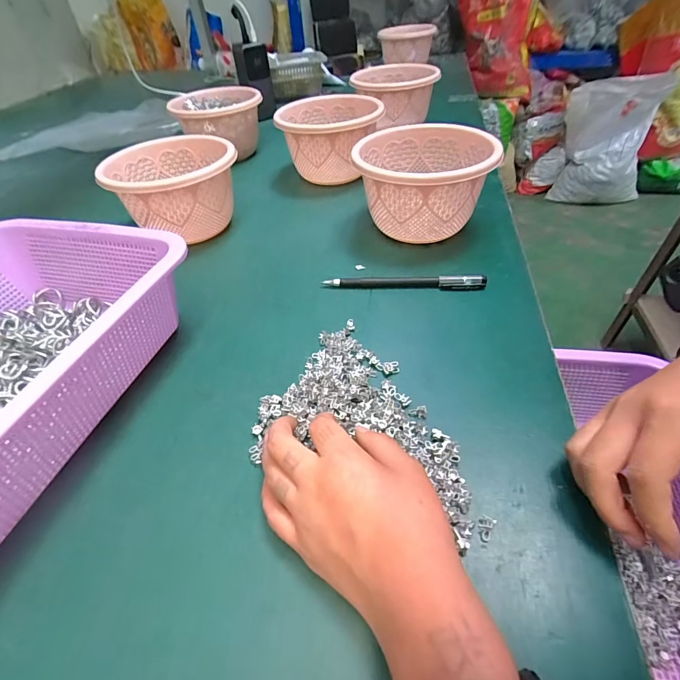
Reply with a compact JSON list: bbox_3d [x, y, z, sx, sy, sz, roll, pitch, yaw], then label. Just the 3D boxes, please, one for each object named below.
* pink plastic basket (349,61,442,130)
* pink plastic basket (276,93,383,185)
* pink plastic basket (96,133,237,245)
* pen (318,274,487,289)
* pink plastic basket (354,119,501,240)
[{"bbox_3d":[0.095,-0.420,0.665,0.144,0.080,0.144,-10,45,-7],"label":"pink plastic basket"},{"bbox_3d":[-0.014,-0.282,0.545,0.134,0.090,0.137,-1,44,3],"label":"pink plastic basket"},{"bbox_3d":[-0.193,-0.174,0.455,0.139,0.088,0.141,-21,47,-17],"label":"pink plastic basket"},{"bbox_3d":[0.063,-0.057,0.367,0.150,0.011,0.013,2,45,6],"label":"pen"},{"bbox_3d":[0.090,-0.165,0.418,0.137,0.091,0.140,-1,44,3],"label":"pink plastic basket"}]

